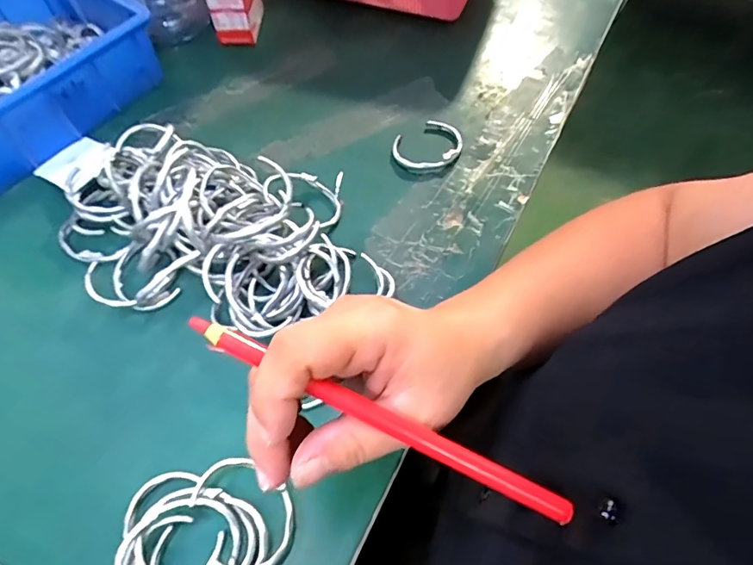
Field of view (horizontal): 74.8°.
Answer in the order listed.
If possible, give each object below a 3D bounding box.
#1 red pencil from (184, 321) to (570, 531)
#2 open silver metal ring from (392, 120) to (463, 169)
[{"bbox_3d":[0.002,0.053,0.193,0.163,0.004,0.010,27,62,0],"label":"red pencil"},{"bbox_3d":[0.049,-0.126,0.456,0.067,0.009,0.053,-32,64,-18],"label":"open silver metal ring"}]

